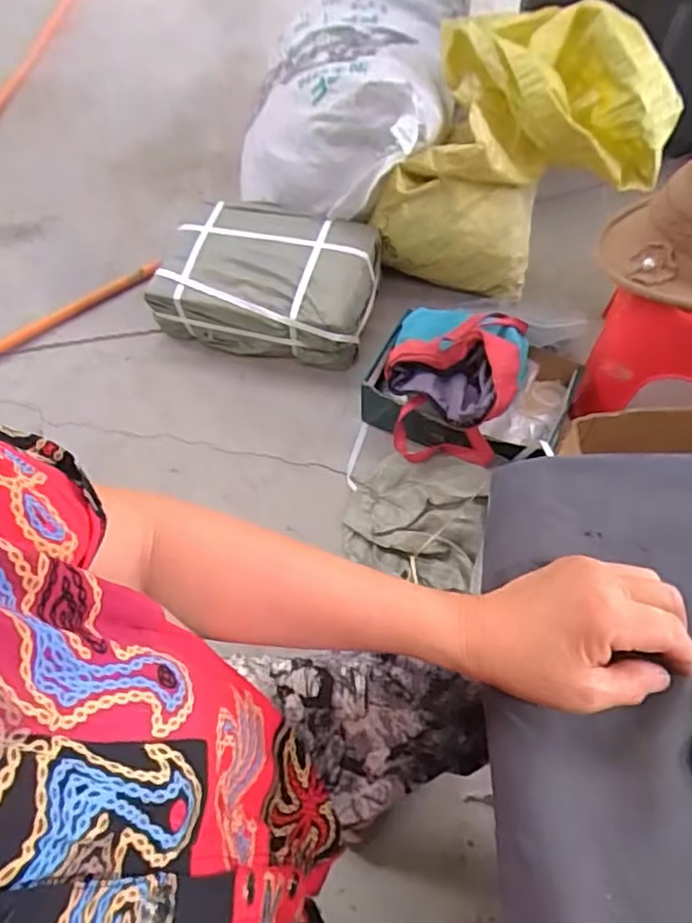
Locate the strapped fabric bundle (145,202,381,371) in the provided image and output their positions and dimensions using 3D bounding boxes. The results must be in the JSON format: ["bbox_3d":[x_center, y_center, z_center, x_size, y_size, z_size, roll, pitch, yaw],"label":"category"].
[{"bbox_3d":[-0.142,-0.326,1.171,0.380,0.147,0.241,11,60,10],"label":"strapped fabric bundle"}]

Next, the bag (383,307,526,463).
[{"bbox_3d":[0.167,-0.130,0.977,0.207,0.153,0.228,10,60,10],"label":"bag"}]

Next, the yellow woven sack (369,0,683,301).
[{"bbox_3d":[0.336,-0.557,1.159,0.419,0.324,0.459,19,62,15],"label":"yellow woven sack"}]

